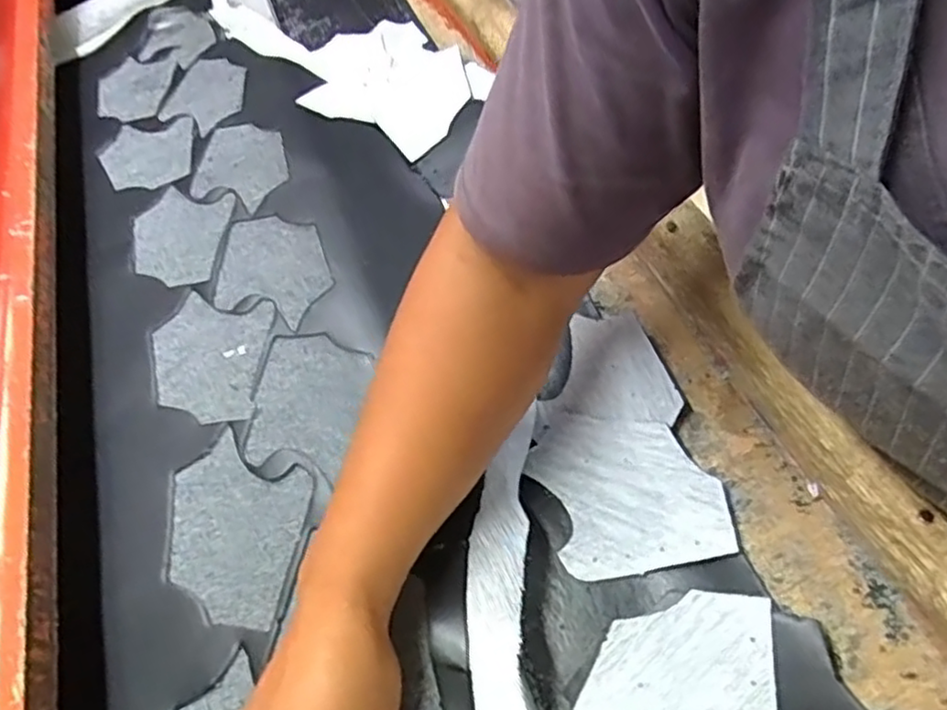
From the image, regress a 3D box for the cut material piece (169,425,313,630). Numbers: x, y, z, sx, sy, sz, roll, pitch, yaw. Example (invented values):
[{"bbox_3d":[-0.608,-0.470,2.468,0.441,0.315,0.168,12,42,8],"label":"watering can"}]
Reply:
[{"bbox_3d":[-0.155,0.111,0.437,0.119,0.004,0.095,24,67,27],"label":"cut material piece"}]

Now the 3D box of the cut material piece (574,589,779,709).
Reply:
[{"bbox_3d":[0.103,0.184,0.346,0.118,0.008,0.098,-21,56,11],"label":"cut material piece"}]

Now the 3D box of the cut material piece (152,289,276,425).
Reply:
[{"bbox_3d":[-0.206,-0.001,0.523,0.112,0.004,0.102,10,62,20],"label":"cut material piece"}]

